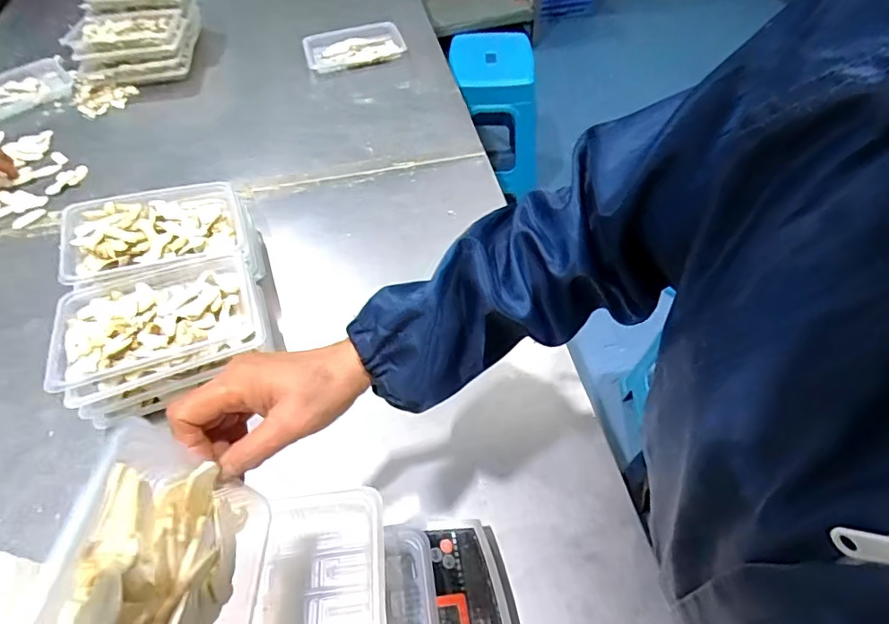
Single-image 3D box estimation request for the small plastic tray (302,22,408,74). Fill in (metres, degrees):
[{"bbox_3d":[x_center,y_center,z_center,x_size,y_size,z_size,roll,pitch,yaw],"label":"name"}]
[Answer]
[{"bbox_3d":[-0.194,-0.572,1.096,0.210,0.042,0.125,-16,55,-9],"label":"small plastic tray"}]

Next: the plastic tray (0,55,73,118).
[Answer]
[{"bbox_3d":[-0.899,-0.463,1.061,0.212,0.034,0.141,-34,59,-19],"label":"plastic tray"}]

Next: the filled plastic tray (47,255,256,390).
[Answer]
[{"bbox_3d":[-0.333,0.005,0.589,0.217,0.038,0.147,-21,55,-12],"label":"filled plastic tray"}]

